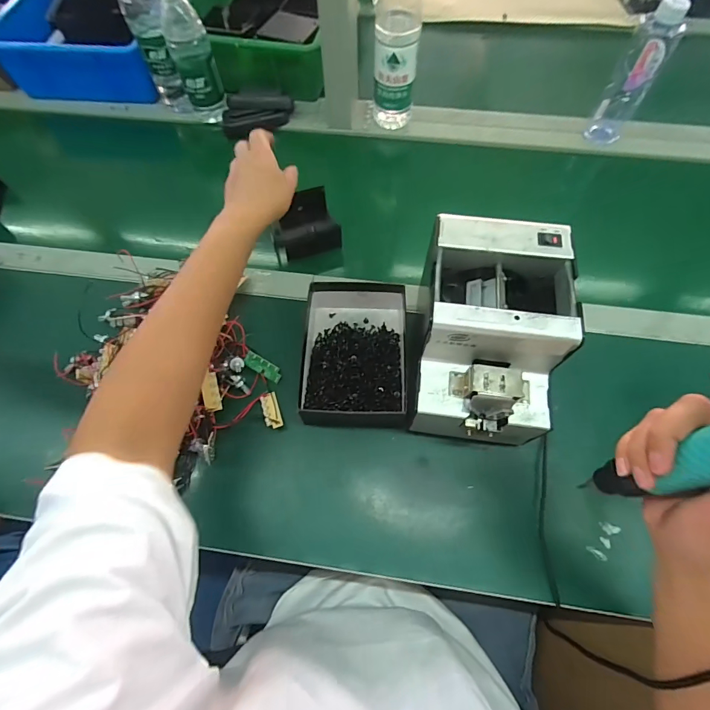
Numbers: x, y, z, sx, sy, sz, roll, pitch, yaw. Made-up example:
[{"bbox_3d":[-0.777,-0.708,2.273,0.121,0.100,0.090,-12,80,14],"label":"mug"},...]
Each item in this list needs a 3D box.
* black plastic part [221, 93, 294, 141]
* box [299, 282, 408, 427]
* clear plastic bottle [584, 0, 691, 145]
[{"bbox_3d":[-0.165,-0.412,0.657,0.121,0.043,0.046,-11,69,0],"label":"black plastic part"},{"bbox_3d":[0.001,-0.010,0.444,0.120,0.039,0.180,0,65,1],"label":"box"},{"bbox_3d":[0.401,-0.397,0.561,0.057,0.178,0.055,32,69,15],"label":"clear plastic bottle"}]

